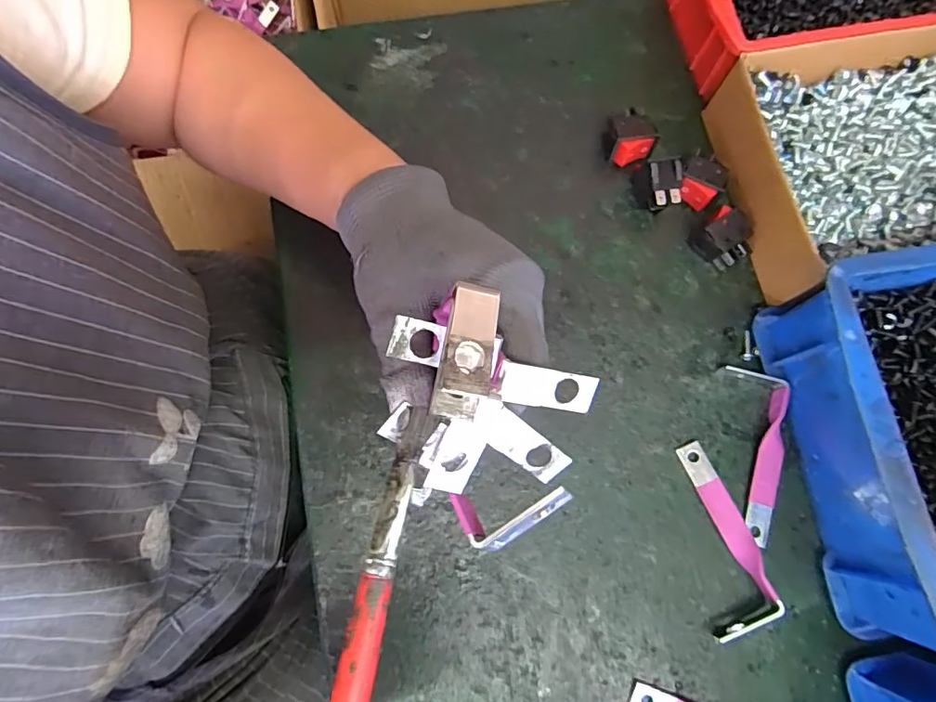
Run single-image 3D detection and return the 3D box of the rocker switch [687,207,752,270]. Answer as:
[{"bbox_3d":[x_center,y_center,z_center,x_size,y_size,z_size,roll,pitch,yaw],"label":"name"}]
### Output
[{"bbox_3d":[0.173,-0.075,0.352,0.029,0.023,0.033,-31,78,-8],"label":"rocker switch"}]

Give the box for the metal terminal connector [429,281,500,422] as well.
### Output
[{"bbox_3d":[0.000,0.000,0.168,0.016,0.008,0.043,10,75,2],"label":"metal terminal connector"}]

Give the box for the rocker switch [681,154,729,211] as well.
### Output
[{"bbox_3d":[0.162,-0.117,0.362,0.028,0.025,0.031,28,77,6],"label":"rocker switch"}]

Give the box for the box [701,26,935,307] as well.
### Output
[{"bbox_3d":[0.291,-0.132,0.352,0.218,0.055,0.148,-11,76,-4],"label":"box"}]

